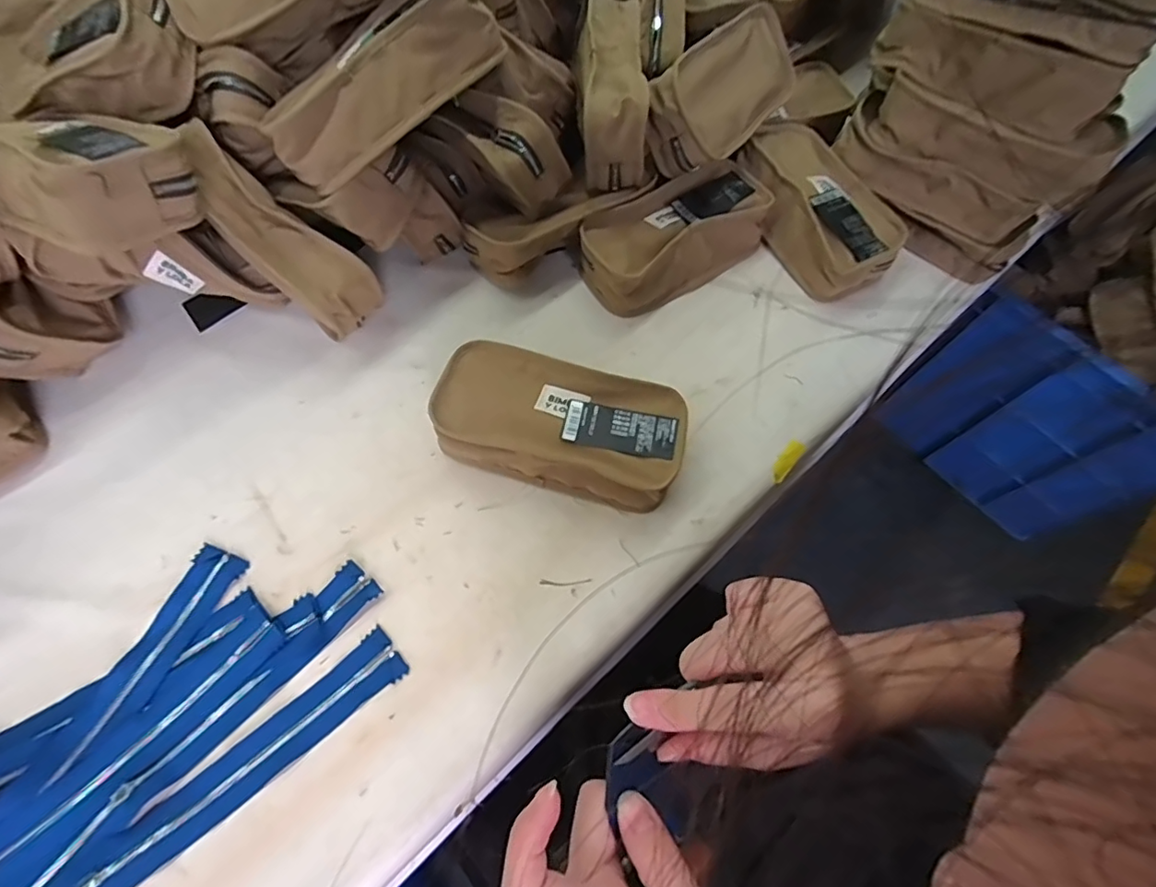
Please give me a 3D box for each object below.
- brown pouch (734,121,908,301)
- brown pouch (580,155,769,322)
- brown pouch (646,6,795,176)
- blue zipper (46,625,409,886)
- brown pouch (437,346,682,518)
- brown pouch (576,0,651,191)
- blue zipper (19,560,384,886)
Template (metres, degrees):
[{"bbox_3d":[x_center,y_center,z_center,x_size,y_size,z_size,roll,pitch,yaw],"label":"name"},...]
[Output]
[{"bbox_3d":[0.231,-0.232,0.529,0.096,0.055,0.188,-25,68,-15],"label":"brown pouch"},{"bbox_3d":[0.095,-0.197,0.513,0.187,0.052,0.091,-30,70,-17],"label":"brown pouch"},{"bbox_3d":[0.140,-0.339,0.512,0.053,0.093,0.194,10,53,48],"label":"brown pouch"},{"bbox_3d":[-0.238,0.224,0.323,0.290,0.007,0.035,-36,72,-19],"label":"blue zipper"},{"bbox_3d":[-0.014,-0.014,0.418,0.186,0.049,0.090,15,64,4],"label":"brown pouch"},{"bbox_3d":[0.031,-0.328,0.499,0.063,0.075,0.178,0,64,-4],"label":"brown pouch"},{"bbox_3d":[-0.250,0.190,0.341,0.031,0.009,0.284,41,68,15],"label":"blue zipper"}]

